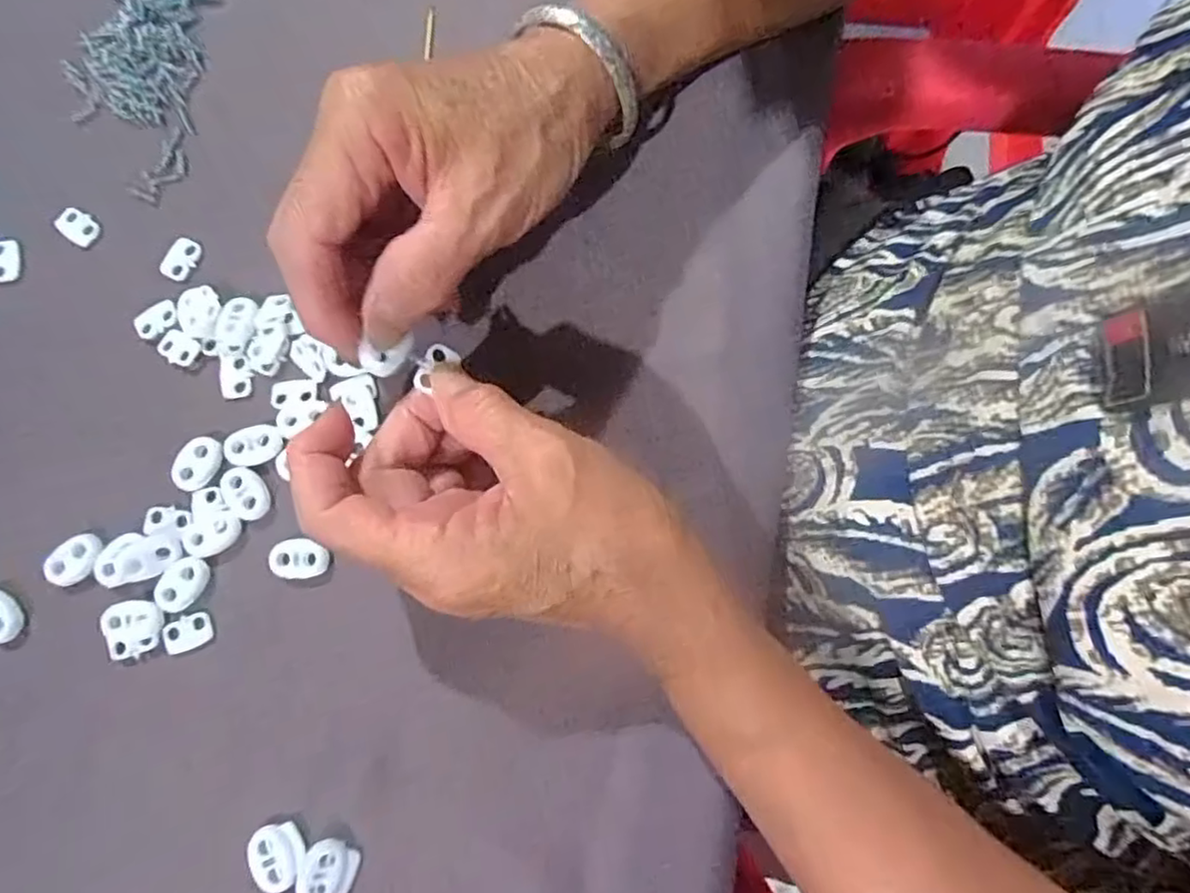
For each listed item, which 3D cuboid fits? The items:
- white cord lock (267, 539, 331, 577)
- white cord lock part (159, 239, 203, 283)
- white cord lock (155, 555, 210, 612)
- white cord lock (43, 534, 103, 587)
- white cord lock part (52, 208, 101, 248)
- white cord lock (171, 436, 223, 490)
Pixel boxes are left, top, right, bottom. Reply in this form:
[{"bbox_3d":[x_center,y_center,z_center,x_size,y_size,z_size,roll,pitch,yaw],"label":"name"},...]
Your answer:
[{"bbox_3d":[-0.115,0.044,0.261,0.022,0.005,0.015,1,80,-1],"label":"white cord lock"},{"bbox_3d":[-0.177,-0.080,0.286,0.012,0.004,0.018,25,80,4],"label":"white cord lock part"},{"bbox_3d":[-0.160,0.053,0.257,0.015,0.004,0.022,36,81,6],"label":"white cord lock"},{"bbox_3d":[-0.204,0.044,0.260,0.022,0.004,0.015,-37,82,-7],"label":"white cord lock"},{"bbox_3d":[-0.225,-0.096,0.290,0.018,0.004,0.013,34,81,5],"label":"white cord lock part"},{"bbox_3d":[-0.159,0.006,0.265,0.016,0.004,0.022,24,80,4],"label":"white cord lock"}]

